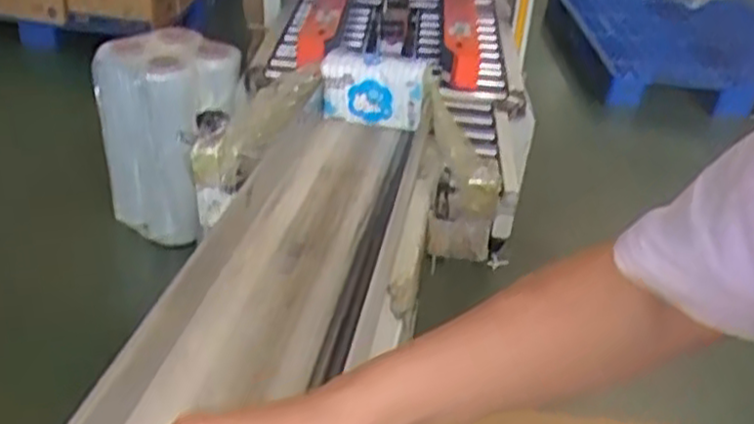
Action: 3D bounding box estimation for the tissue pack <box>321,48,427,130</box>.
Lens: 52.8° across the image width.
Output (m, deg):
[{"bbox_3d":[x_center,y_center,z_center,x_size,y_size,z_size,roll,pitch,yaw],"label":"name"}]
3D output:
[{"bbox_3d":[-0.003,-0.159,0.968,0.133,0.090,0.042,14,34,14],"label":"tissue pack"}]

